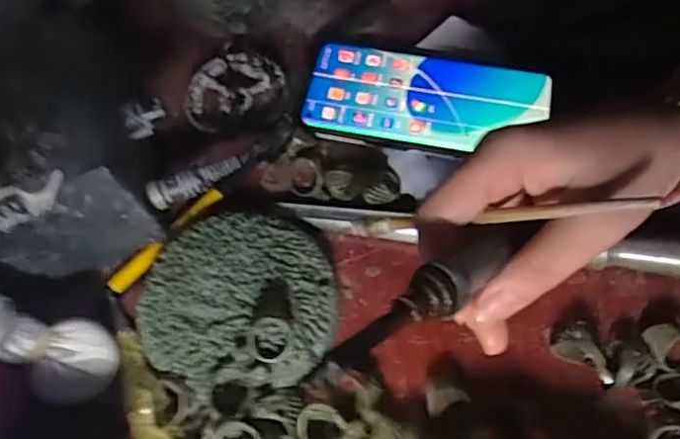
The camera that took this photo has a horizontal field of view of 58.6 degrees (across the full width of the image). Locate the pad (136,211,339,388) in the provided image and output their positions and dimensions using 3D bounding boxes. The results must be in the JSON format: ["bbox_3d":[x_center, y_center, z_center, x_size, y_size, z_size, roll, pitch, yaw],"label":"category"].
[{"bbox_3d":[-0.054,0.041,0.331,0.102,0.021,0.093,-1,63,1],"label":"pad"}]

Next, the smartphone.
[{"bbox_3d":[0.056,-0.076,0.392,0.151,0.012,0.074,8,63,5],"label":"smartphone"}]

